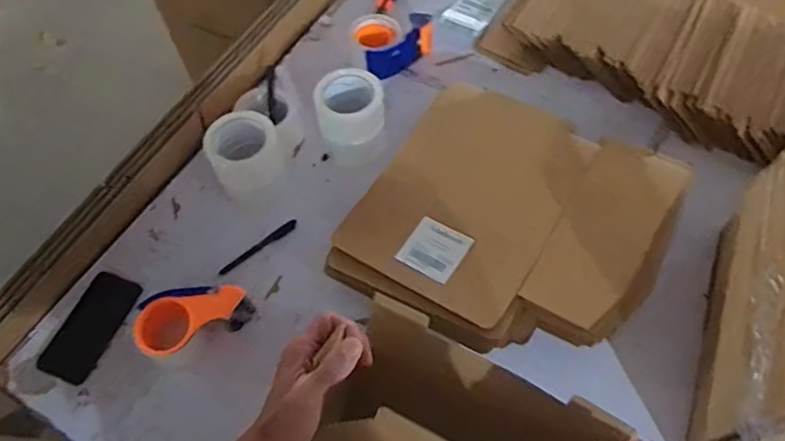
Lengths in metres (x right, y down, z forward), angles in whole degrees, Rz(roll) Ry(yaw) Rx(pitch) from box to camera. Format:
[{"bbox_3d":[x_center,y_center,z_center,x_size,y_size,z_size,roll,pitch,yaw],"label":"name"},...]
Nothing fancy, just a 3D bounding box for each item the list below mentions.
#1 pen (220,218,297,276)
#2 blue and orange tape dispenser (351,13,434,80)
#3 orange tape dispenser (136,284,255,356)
[{"bbox_3d":[-0.207,0.042,0.913,0.137,0.007,0.015,-35,64,-15],"label":"pen"},{"bbox_3d":[-0.007,-0.332,1.076,0.146,0.068,0.110,-37,65,-16],"label":"blue and orange tape dispenser"},{"bbox_3d":[-0.272,0.143,0.813,0.150,0.072,0.087,-8,60,-1],"label":"orange tape dispenser"}]

